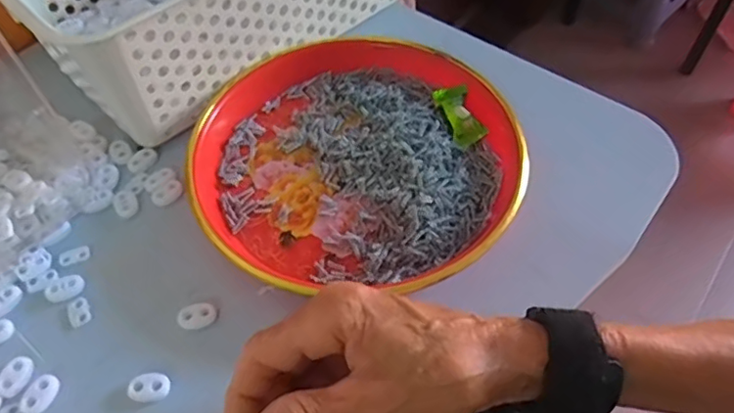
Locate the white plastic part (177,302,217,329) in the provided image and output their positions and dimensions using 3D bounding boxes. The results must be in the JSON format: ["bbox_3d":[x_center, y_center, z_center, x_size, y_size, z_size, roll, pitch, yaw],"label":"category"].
[{"bbox_3d":[-0.100,0.064,0.334,0.022,0.005,0.014,-9,54,-6],"label":"white plastic part"}]

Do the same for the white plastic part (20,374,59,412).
[{"bbox_3d":[-0.176,0.101,0.306,0.014,0.004,0.022,10,54,8],"label":"white plastic part"}]

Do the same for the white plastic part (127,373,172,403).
[{"bbox_3d":[-0.118,0.098,0.309,0.022,0.004,0.015,-12,54,-9],"label":"white plastic part"}]

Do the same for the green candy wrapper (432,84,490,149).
[{"bbox_3d":[0.068,-0.068,0.409,0.023,0.015,0.050,-18,68,-13],"label":"green candy wrapper"}]

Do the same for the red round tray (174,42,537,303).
[{"bbox_3d":[-0.008,-0.037,0.388,0.215,0.030,0.206,0,54,0],"label":"red round tray"}]

